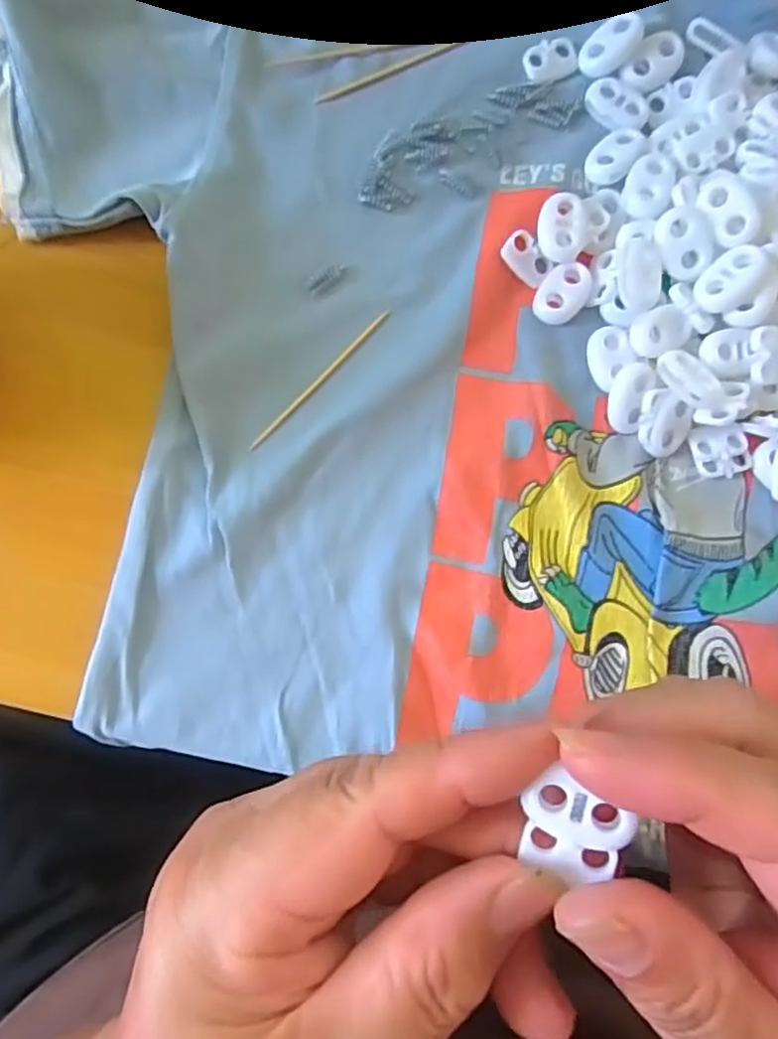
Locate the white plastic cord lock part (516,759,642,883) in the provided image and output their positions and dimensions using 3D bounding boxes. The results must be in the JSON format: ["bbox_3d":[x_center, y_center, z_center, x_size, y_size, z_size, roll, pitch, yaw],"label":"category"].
[{"bbox_3d":[0.037,0.061,0.128,0.019,0.008,0.018,20,85,-2],"label":"white plastic cord lock part"}]

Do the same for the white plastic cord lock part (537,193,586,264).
[{"bbox_3d":[0.056,-0.095,0.214,0.014,0.006,0.021,3,86,-4],"label":"white plastic cord lock part"}]

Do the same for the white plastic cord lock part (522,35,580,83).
[{"bbox_3d":[0.056,-0.159,0.225,0.019,0.004,0.014,-20,87,-5],"label":"white plastic cord lock part"}]

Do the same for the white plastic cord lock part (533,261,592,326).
[{"bbox_3d":[0.058,-0.075,0.215,0.015,0.004,0.022,38,84,0],"label":"white plastic cord lock part"}]

